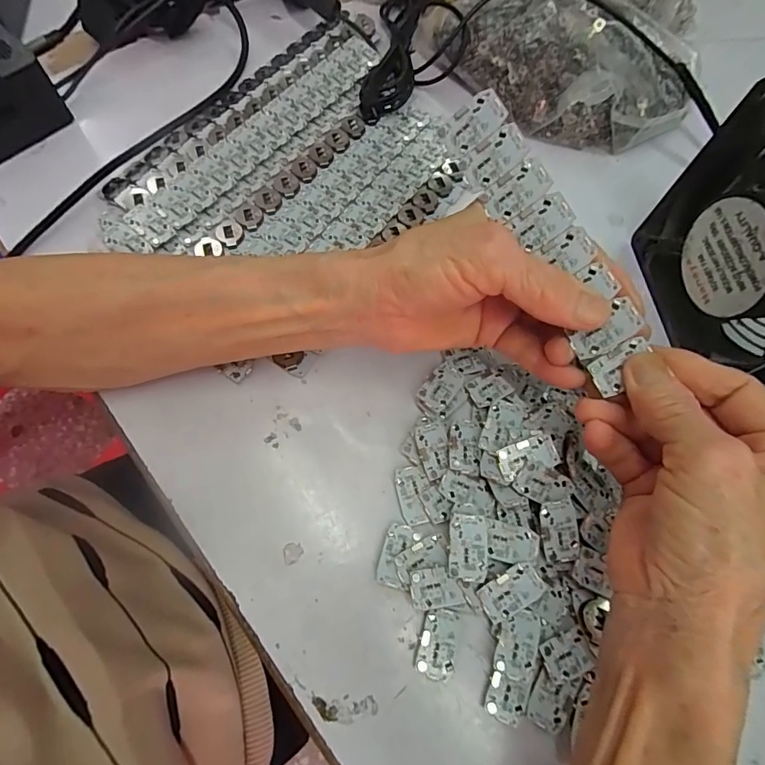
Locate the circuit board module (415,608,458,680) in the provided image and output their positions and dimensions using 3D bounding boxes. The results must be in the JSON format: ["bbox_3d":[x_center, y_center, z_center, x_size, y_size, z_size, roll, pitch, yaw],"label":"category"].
[{"bbox_3d":[0.027,0.124,0.221,0.018,0.005,0.028,16,68,3],"label":"circuit board module"}]

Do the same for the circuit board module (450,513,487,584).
[{"bbox_3d":[0.041,0.078,0.223,0.017,0.004,0.030,1,73,9],"label":"circuit board module"}]

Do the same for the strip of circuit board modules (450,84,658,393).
[{"bbox_3d":[0.074,-0.062,0.209,0.028,0.007,0.138,-32,88,19],"label":"strip of circuit board modules"}]

